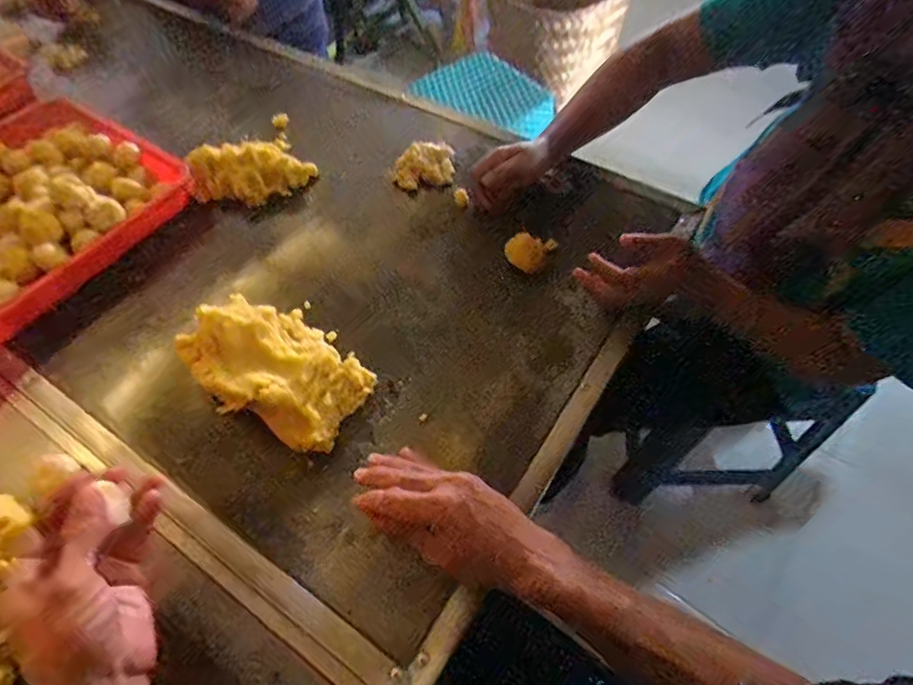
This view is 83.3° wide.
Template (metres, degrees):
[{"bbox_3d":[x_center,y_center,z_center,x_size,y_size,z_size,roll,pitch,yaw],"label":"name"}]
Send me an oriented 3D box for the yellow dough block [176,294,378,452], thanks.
[{"bbox_3d":[-0.172,0.022,0.489,0.168,0.099,0.128,39,67,22],"label":"yellow dough block"}]

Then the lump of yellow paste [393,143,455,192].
[{"bbox_3d":[-0.042,-0.234,0.668,0.075,0.029,0.066,0,59,1],"label":"lump of yellow paste"}]

